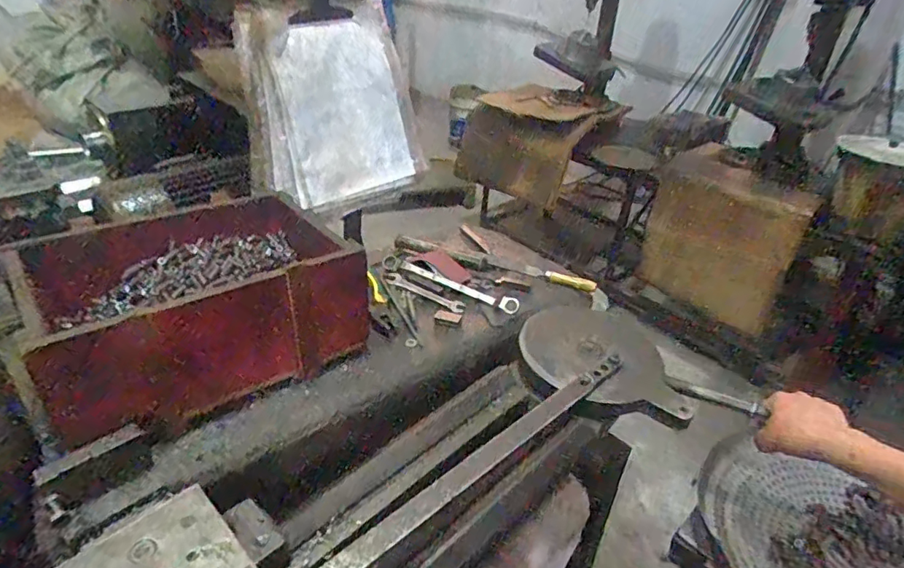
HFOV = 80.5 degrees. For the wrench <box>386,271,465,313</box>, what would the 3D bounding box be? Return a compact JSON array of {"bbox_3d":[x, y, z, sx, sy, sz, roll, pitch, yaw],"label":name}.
[{"bbox_3d":[-0.045,0.012,0.859,0.151,0.010,0.028,21,37,25],"label":"wrench"}]

